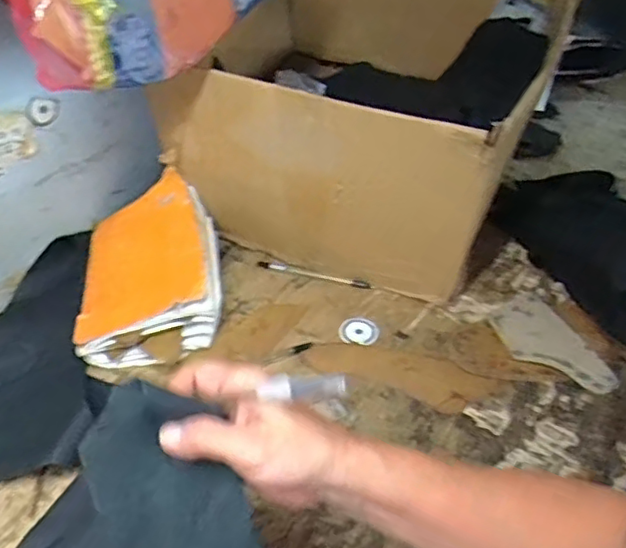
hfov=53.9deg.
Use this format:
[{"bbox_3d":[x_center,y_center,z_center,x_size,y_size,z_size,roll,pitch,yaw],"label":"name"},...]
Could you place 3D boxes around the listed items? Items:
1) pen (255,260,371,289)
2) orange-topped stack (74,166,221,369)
[{"bbox_3d":[-0.001,0.000,0.720,0.137,0.010,0.010,12,43,16],"label":"pen"},{"bbox_3d":[-0.177,-0.011,0.669,0.141,0.090,0.204,-7,41,-6],"label":"orange-topped stack"}]

